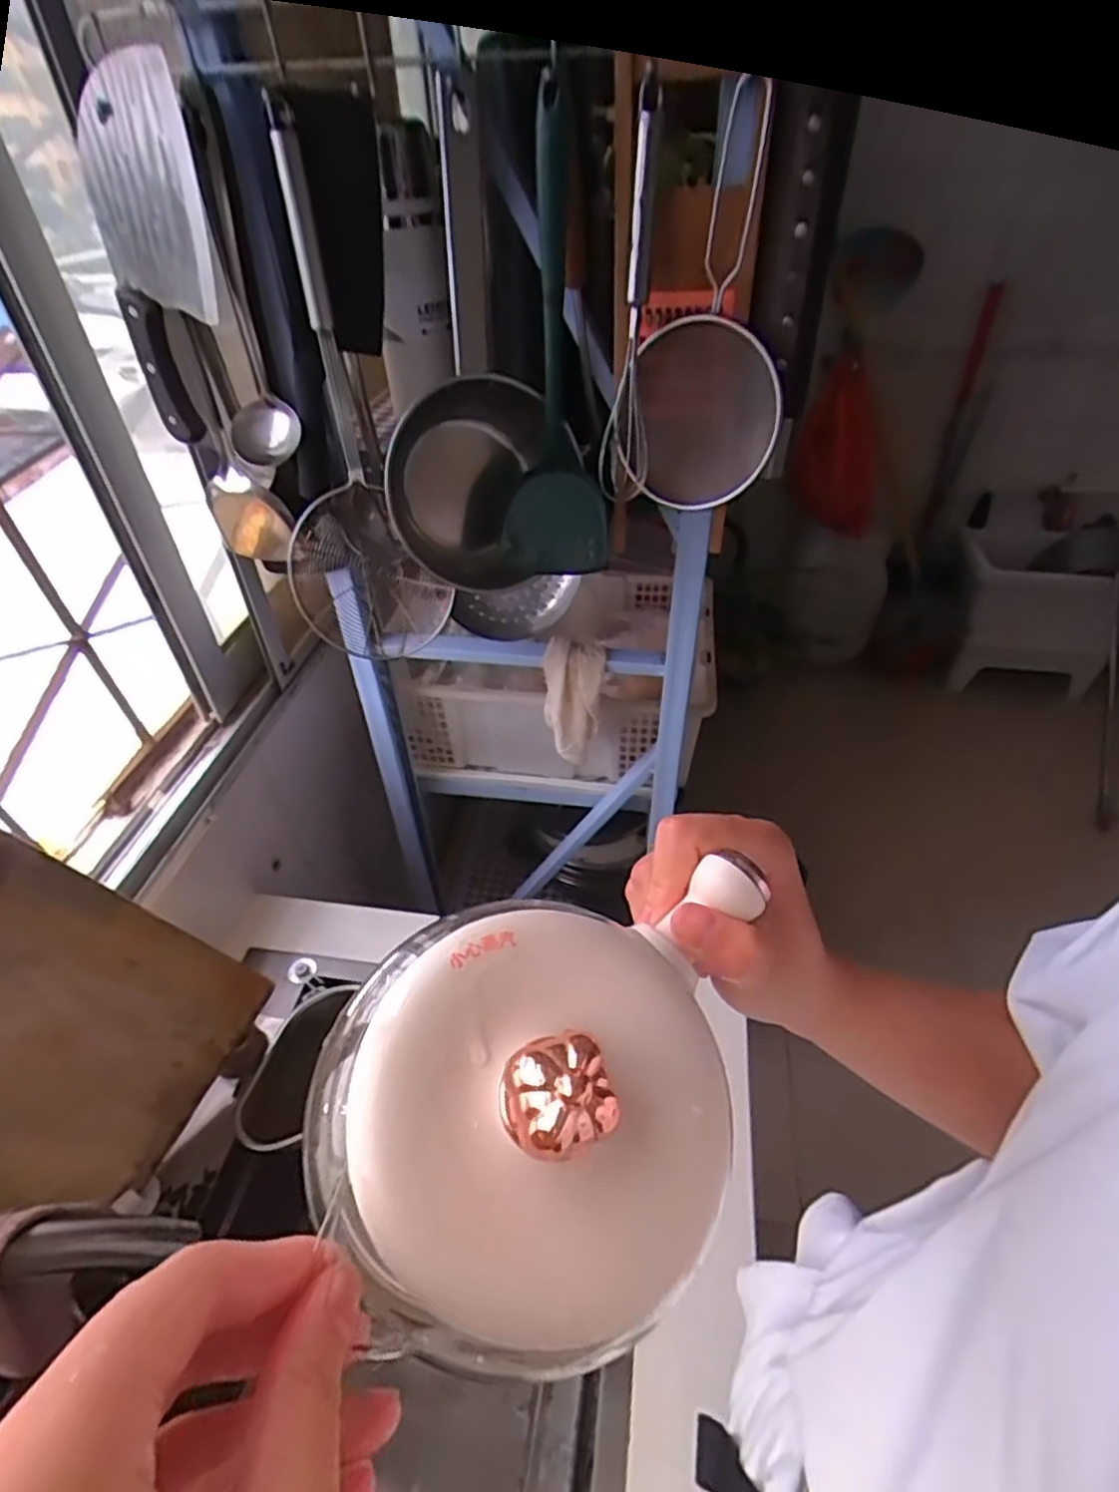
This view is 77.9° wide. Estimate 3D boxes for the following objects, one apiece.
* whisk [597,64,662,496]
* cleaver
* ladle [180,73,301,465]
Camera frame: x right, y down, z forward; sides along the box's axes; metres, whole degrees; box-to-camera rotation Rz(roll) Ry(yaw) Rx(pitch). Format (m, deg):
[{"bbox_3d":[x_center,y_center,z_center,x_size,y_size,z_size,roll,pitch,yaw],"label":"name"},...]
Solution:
[{"bbox_3d":[0.052,-0.317,0.513,0.039,0.250,0.066,2,43,4],"label":"whisk"},{"bbox_3d":[-0.313,-0.371,0.540,0.091,0.243,0.016,13,38,7],"label":"cleaver"},{"bbox_3d":[-0.260,-0.352,0.542,0.054,0.238,0.062,-17,45,-16],"label":"ladle"}]

